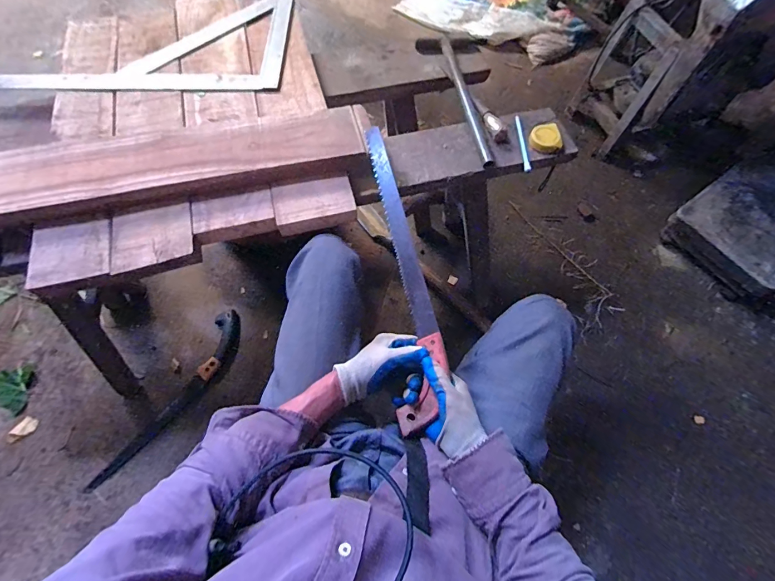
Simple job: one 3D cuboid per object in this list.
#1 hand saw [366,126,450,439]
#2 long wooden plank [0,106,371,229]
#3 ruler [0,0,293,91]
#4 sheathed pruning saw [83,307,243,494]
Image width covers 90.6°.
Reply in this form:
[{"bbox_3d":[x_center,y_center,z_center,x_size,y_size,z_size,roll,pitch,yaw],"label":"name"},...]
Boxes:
[{"bbox_3d":[0.022,-0.036,0.602,0.079,0.034,0.486,-9,77,-3],"label":"hand saw"},{"bbox_3d":[-0.362,-0.217,0.659,0.646,0.045,0.143,-10,66,-4],"label":"long wooden plank"},{"bbox_3d":[-0.509,-0.550,0.829,0.575,0.020,0.332,0,66,1],"label":"ruler"},{"bbox_3d":[-0.554,0.280,1.003,0.093,0.021,0.521,27,69,12],"label":"sheathed pruning saw"}]

